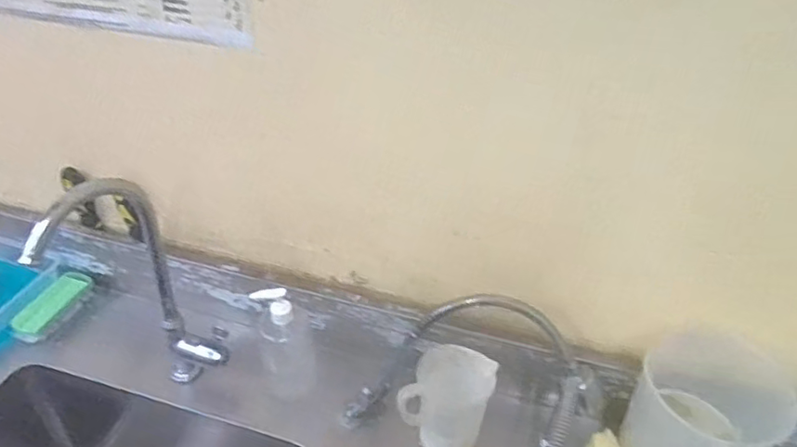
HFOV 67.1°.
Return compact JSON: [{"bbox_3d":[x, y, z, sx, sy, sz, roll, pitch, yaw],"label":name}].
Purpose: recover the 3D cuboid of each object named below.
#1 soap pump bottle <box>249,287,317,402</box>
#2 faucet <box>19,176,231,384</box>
[{"bbox_3d":[-0.150,0.141,0.793,0.072,0.142,0.047,-3,38,-7],"label":"soap pump bottle"},{"bbox_3d":[-0.319,0.097,0.718,0.082,0.372,0.171,32,47,32],"label":"faucet"}]

